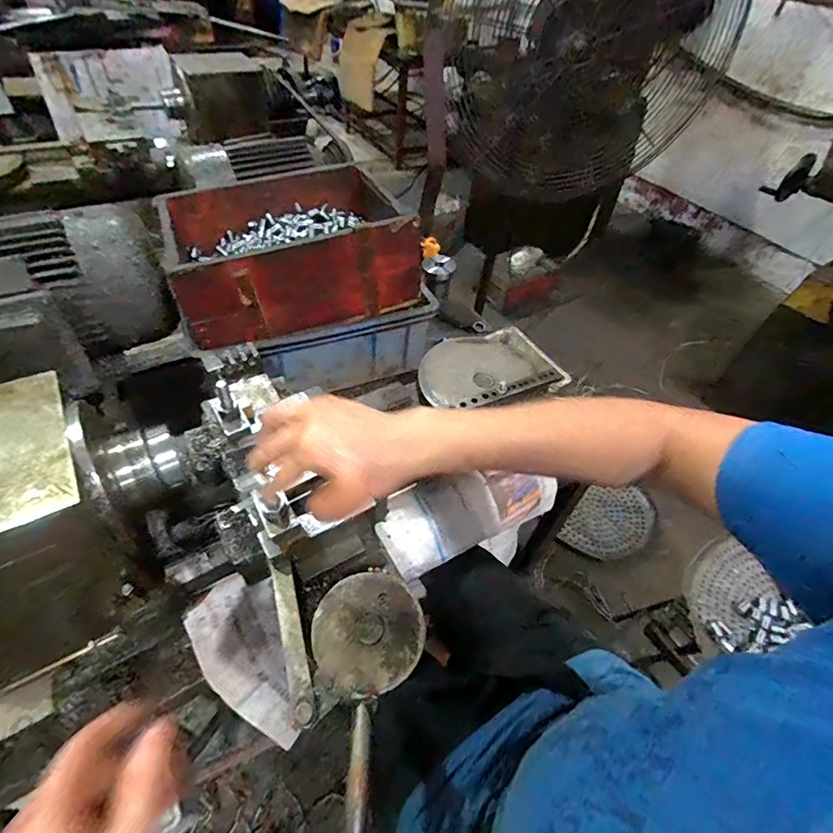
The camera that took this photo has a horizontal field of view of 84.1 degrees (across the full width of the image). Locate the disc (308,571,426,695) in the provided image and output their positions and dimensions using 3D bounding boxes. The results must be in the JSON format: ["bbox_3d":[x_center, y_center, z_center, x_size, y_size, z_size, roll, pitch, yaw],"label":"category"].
[{"bbox_3d":[-0.042,0.189,0.411,0.096,0.007,0.097,3,48,-3],"label":"disc"}]

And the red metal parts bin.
[{"bbox_3d":[-0.204,-0.276,0.731,0.341,0.138,0.284,-20,54,-22],"label":"red metal parts bin"}]

